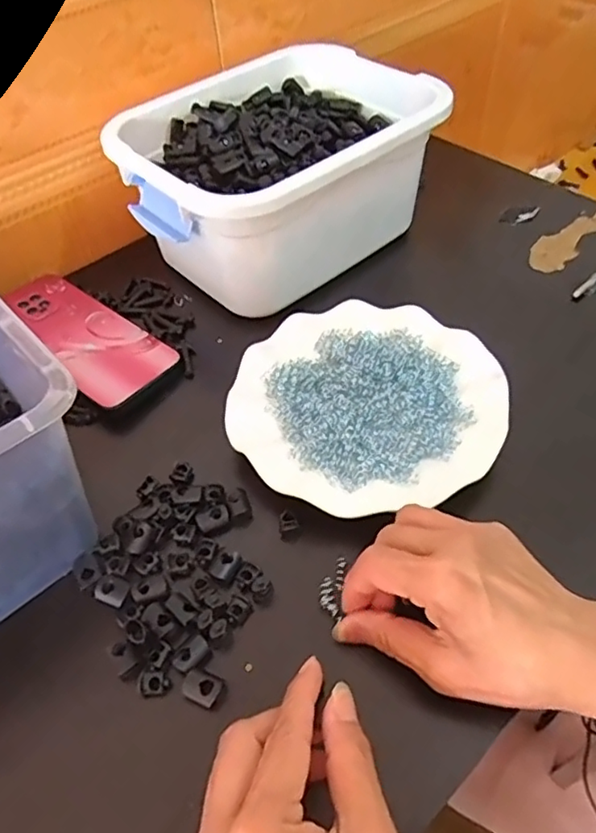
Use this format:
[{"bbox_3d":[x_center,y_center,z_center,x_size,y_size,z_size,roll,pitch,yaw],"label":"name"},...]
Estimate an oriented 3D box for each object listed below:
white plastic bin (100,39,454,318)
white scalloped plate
[{"bbox_3d":[-0.013,-0.206,0.519,0.249,0.120,0.176,-34,57,-22],"label":"white plastic bin"},{"bbox_3d":[0.048,-0.012,0.418,0.176,0.017,0.177,-2,51,2],"label":"white scalloped plate"}]

